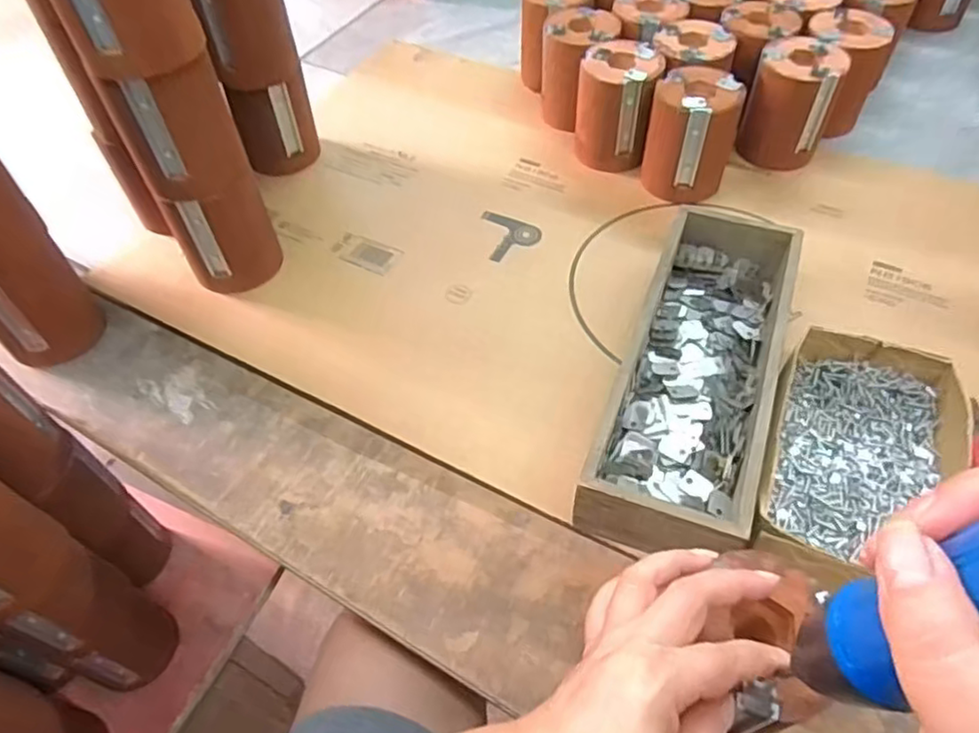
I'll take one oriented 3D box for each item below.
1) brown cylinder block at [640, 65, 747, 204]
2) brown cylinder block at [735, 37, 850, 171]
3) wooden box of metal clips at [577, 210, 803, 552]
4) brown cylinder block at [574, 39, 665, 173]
[{"bbox_3d":[0.194,-0.223,0.630,0.079,0.098,0.078,12,54,12],"label":"brown cylinder block"},{"bbox_3d":[0.301,-0.262,0.656,0.078,0.100,0.071,22,57,18],"label":"brown cylinder block"},{"bbox_3d":[0.155,0.003,0.484,0.100,0.073,0.293,17,55,15],"label":"wooden box of metal clips"},{"bbox_3d":[0.130,-0.263,0.666,0.076,0.097,0.082,13,54,12],"label":"brown cylinder block"}]

